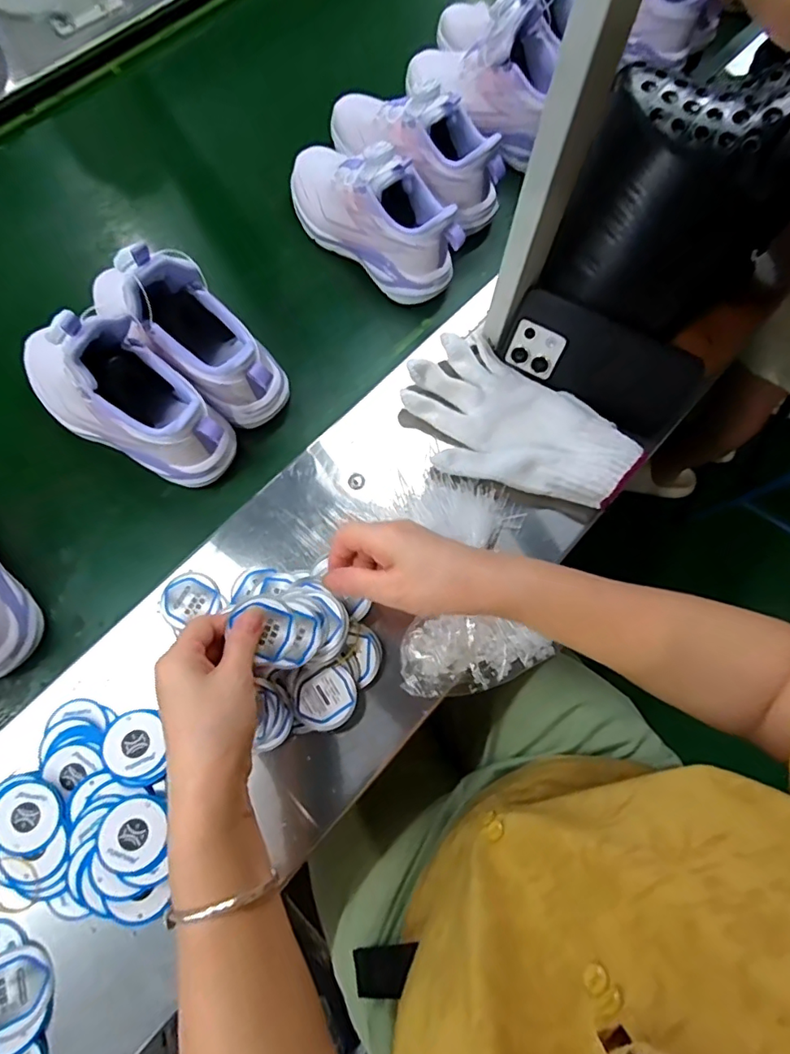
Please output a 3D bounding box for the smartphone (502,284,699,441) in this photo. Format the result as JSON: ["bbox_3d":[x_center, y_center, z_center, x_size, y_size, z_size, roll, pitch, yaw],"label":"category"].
[{"bbox_3d":[0.182,-0.151,0.478,0.163,0.079,0.015,32,38,5],"label":"smartphone"}]

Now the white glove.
[{"bbox_3d":[0.105,-0.089,0.471,0.202,0.030,0.123,34,74,7],"label":"white glove"}]

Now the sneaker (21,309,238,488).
[{"bbox_3d":[-0.244,-0.119,0.459,0.216,0.140,0.083,26,73,5],"label":"sneaker"}]

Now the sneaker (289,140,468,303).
[{"bbox_3d":[-0.030,-0.329,0.536,0.223,0.106,0.091,41,75,9],"label":"sneaker"}]

